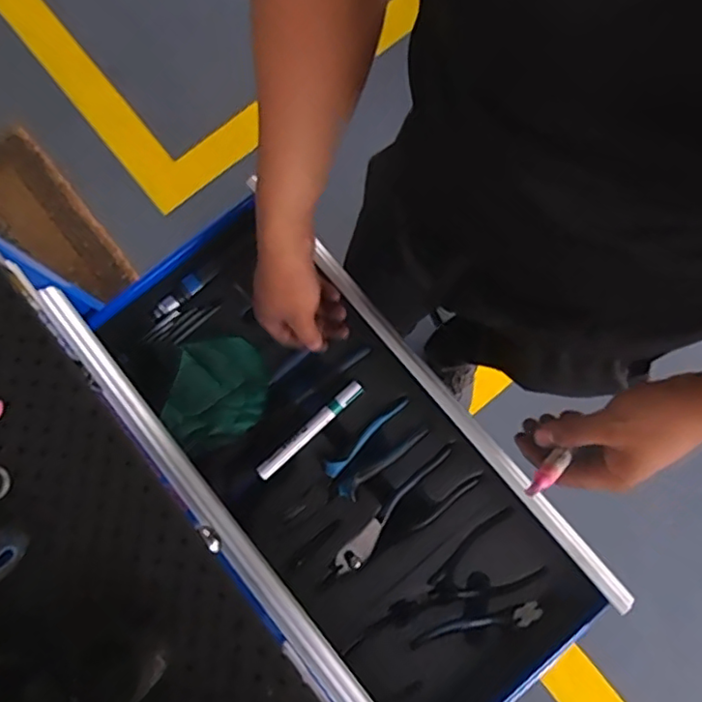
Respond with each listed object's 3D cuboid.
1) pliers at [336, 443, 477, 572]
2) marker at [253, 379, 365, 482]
[{"bbox_3d":[0.055,0.175,0.637,0.170,0.017,0.049,-39,80,-6],"label":"pliers"},{"bbox_3d":[-0.044,0.085,0.649,0.142,0.014,0.016,-41,80,-7],"label":"marker"}]

